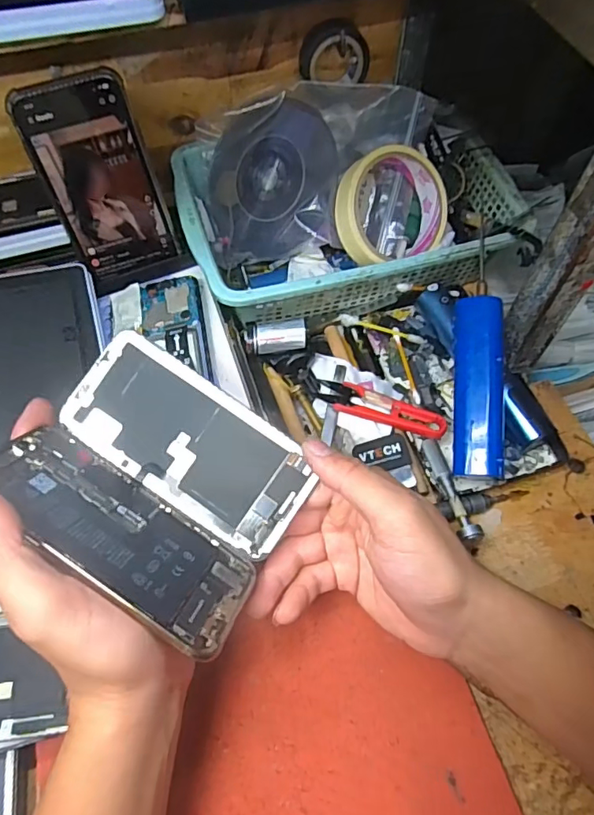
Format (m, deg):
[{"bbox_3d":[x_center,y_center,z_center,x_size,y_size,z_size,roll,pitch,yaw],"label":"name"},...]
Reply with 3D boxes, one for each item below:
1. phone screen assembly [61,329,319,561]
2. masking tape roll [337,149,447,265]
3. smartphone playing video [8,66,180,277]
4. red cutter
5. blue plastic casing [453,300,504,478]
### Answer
[{"bbox_3d":[-0.060,0.020,0.294,0.138,0.004,0.066,34,86,2],"label":"phone screen assembly"},{"bbox_3d":[0.075,-0.163,0.427,0.091,0.036,0.084,-4,99,-25],"label":"masking tape roll"},{"bbox_3d":[-0.144,-0.166,0.386,0.071,0.133,0.009,-18,39,-7],"label":"smartphone playing video"},{"bbox_3d":[0.059,-0.001,0.401,0.109,0.006,0.023,21,85,12],"label":"red cutter"},{"bbox_3d":[0.132,-0.016,0.381,0.032,0.026,0.133,3,81,-1],"label":"blue plastic casing"}]

